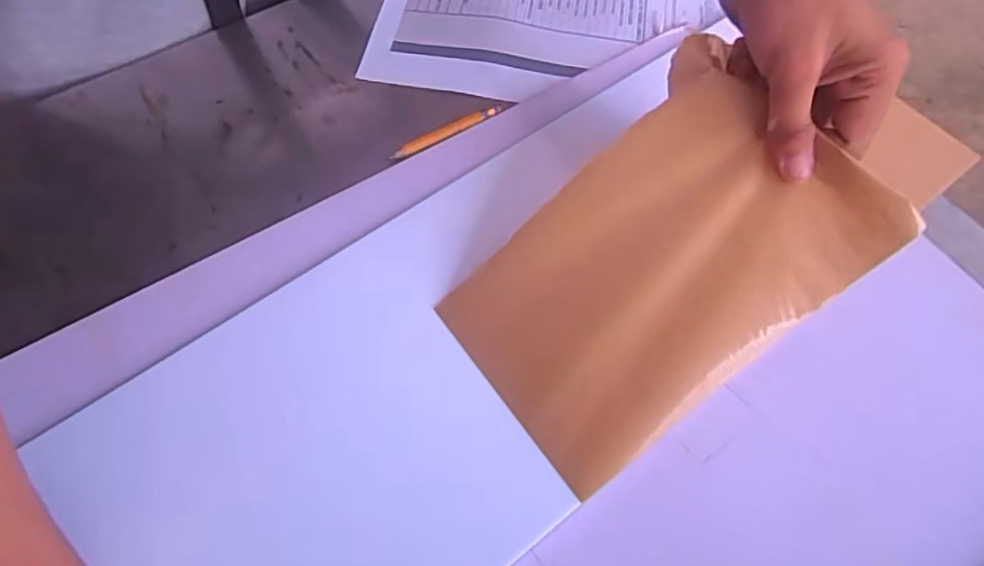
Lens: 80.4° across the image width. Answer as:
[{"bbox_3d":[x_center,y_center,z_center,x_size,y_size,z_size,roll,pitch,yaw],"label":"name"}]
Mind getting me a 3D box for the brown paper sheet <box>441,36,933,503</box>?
[{"bbox_3d":[0.085,-0.009,0.311,0.211,0.010,0.137,-40,75,5],"label":"brown paper sheet"}]

